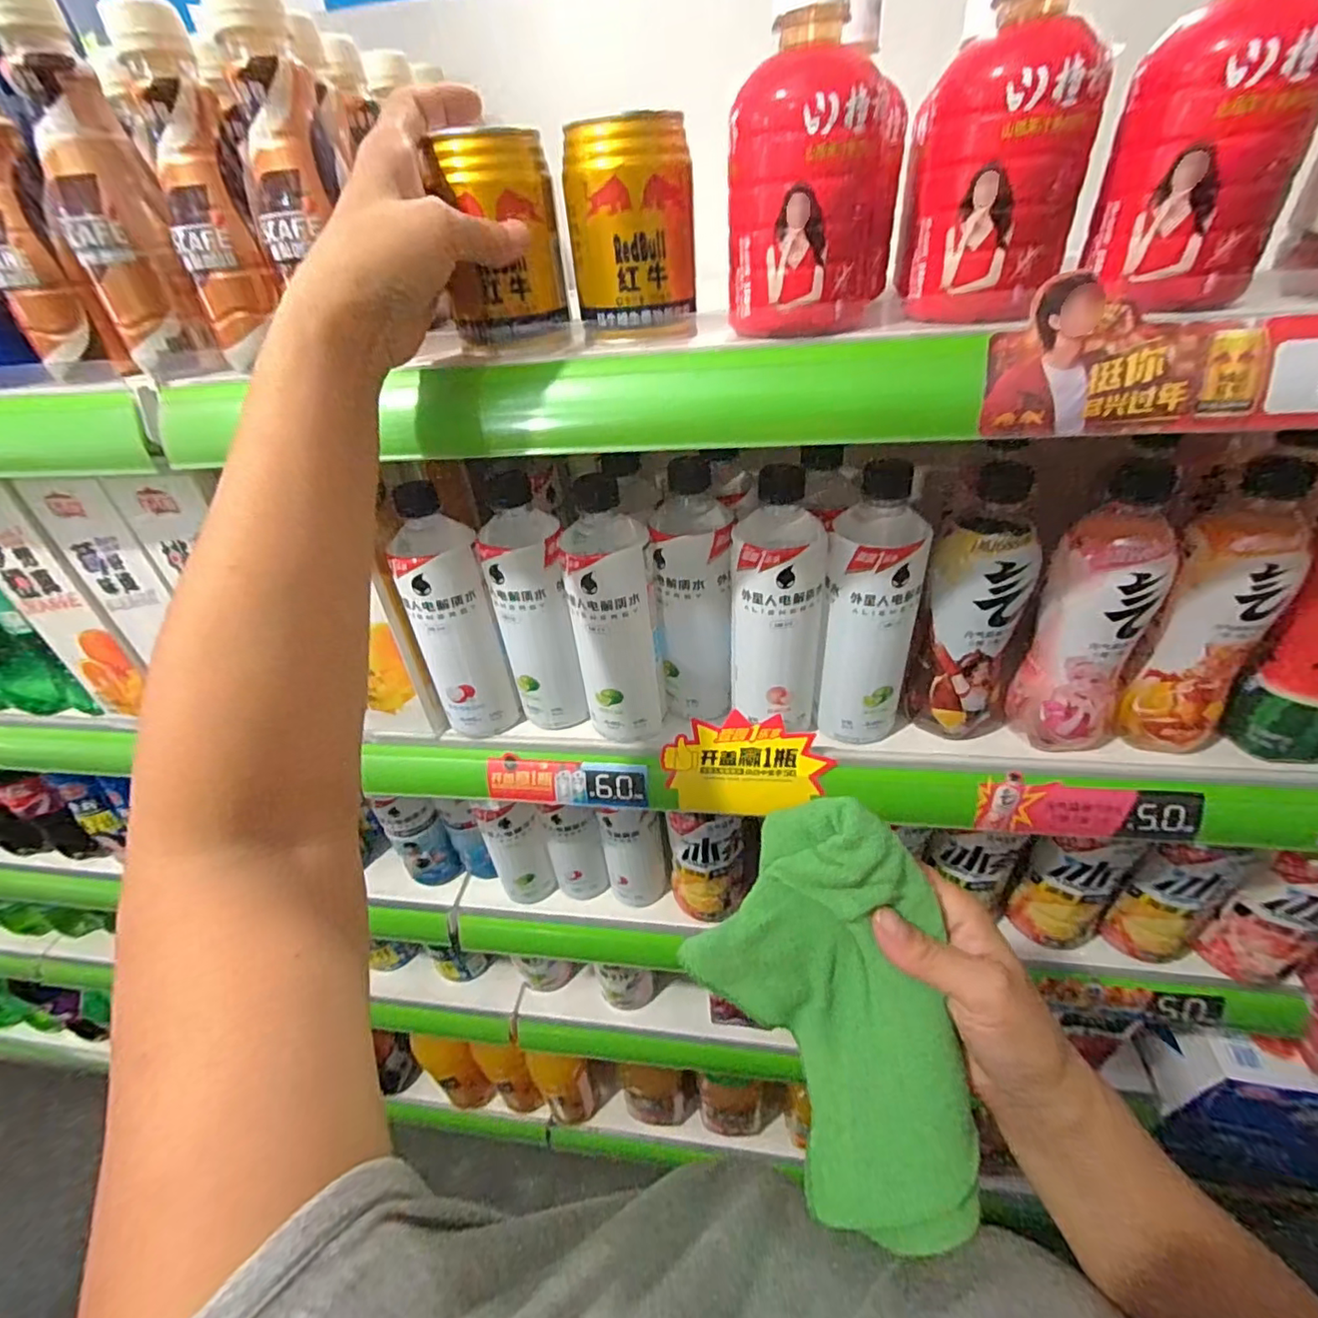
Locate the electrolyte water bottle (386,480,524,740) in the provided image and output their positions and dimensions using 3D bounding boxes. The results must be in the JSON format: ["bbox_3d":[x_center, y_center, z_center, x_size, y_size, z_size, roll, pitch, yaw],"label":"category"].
[{"bbox_3d":[-0.159,-0.022,0.477,0.066,0.186,0.062,-29,45,-27],"label":"electrolyte water bottle"}]

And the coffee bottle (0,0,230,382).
[{"bbox_3d":[-0.293,-0.240,0.316,0.053,0.155,0.062,-29,45,-27],"label":"coffee bottle"}]

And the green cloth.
[{"bbox_3d":[0.088,0.157,0.266,0.088,0.152,0.139,-25,43,-22],"label":"green cloth"}]

